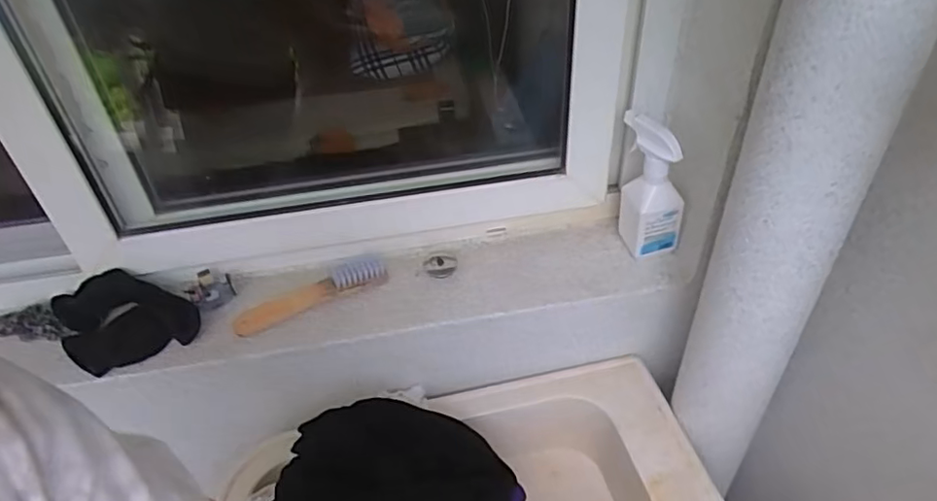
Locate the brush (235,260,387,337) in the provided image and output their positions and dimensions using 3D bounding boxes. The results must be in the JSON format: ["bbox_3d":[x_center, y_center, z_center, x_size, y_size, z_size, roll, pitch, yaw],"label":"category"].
[{"bbox_3d":[-0.205,0.060,0.779,0.200,0.041,0.040,-18,42,-17],"label":"brush"}]

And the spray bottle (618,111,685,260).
[{"bbox_3d":[0.239,-0.075,0.781,0.059,0.205,0.078,-14,41,-12],"label":"spray bottle"}]

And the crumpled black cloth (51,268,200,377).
[{"bbox_3d":[-0.432,0.084,0.747,0.137,0.062,0.155,-33,48,-30],"label":"crumpled black cloth"}]

